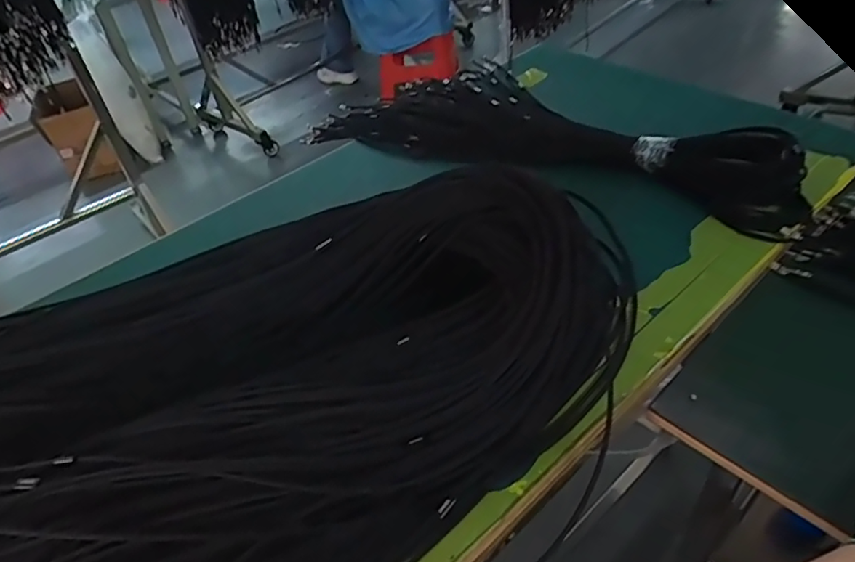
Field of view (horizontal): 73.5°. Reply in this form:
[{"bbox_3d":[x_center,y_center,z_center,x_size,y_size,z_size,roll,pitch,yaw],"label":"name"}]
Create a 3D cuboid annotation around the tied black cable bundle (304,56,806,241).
[{"bbox_3d":[0.179,-0.241,0.879,0.730,0.072,0.294,18,48,26],"label":"tied black cable bundle"}]

